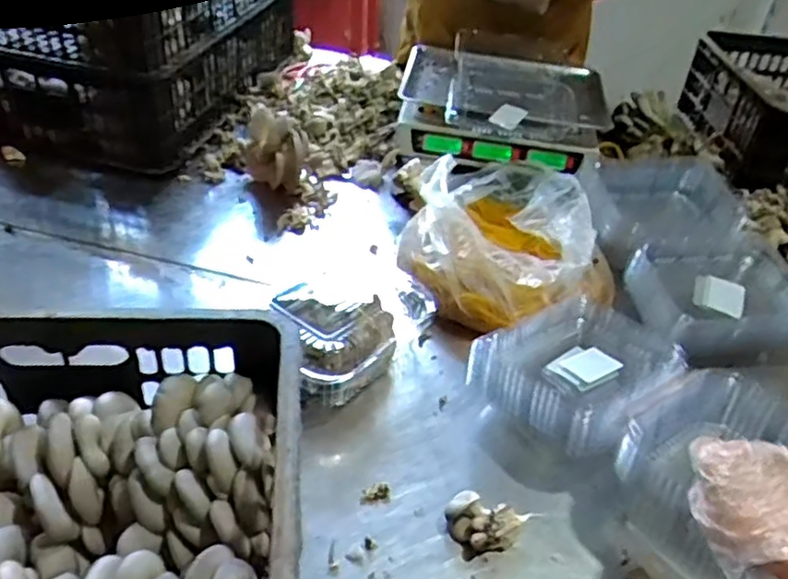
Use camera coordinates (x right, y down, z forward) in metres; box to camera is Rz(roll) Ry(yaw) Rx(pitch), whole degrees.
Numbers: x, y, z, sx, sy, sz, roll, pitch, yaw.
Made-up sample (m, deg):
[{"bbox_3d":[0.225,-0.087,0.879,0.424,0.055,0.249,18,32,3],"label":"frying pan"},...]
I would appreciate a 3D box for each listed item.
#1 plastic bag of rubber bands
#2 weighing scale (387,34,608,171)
[{"bbox_3d":[0.137,-0.082,0.922,0.268,0.111,0.352,-6,41,-16],"label":"plastic bag of rubber bands"},{"bbox_3d":[0.184,-0.328,1.180,0.336,0.103,0.378,10,39,3],"label":"weighing scale"}]

